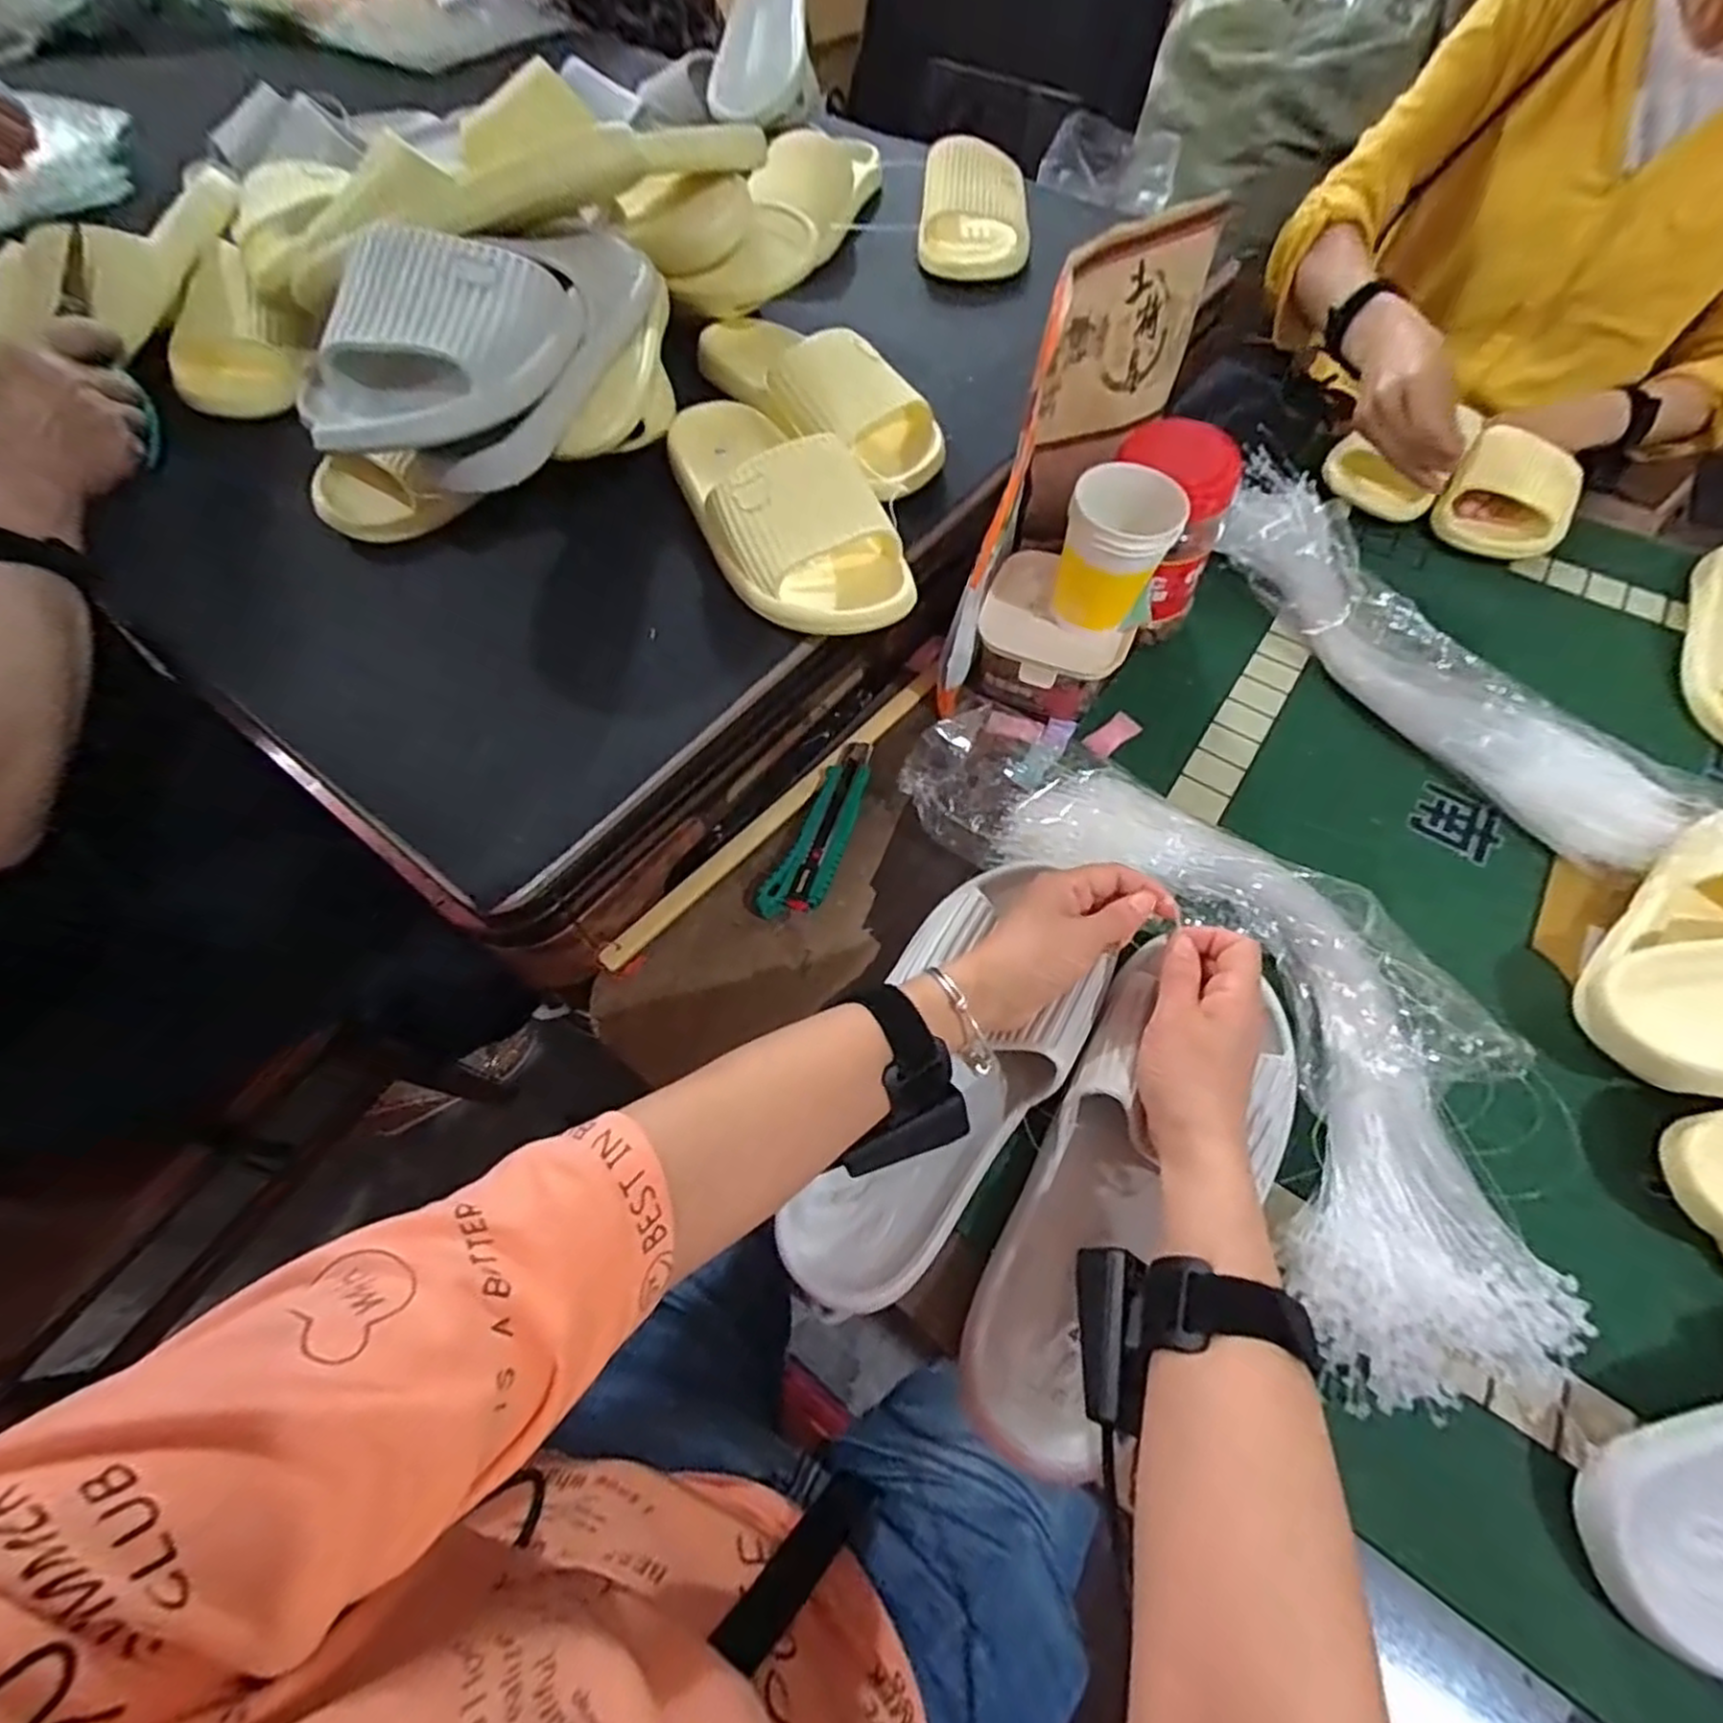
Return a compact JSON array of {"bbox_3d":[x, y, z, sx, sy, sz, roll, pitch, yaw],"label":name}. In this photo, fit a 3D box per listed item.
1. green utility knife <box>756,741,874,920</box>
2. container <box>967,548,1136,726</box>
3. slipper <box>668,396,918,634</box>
[{"bbox_3d":[-0.023,-0.025,0.519,0.038,0.017,0.153,20,62,10],"label":"green utility knife"},{"bbox_3d":[0.147,-0.172,0.575,0.108,0.064,0.106,18,62,9],"label":"container"},{"bbox_3d":[-0.059,-0.255,0.499,0.106,0.061,0.235,-24,64,-13],"label":"slipper"}]

